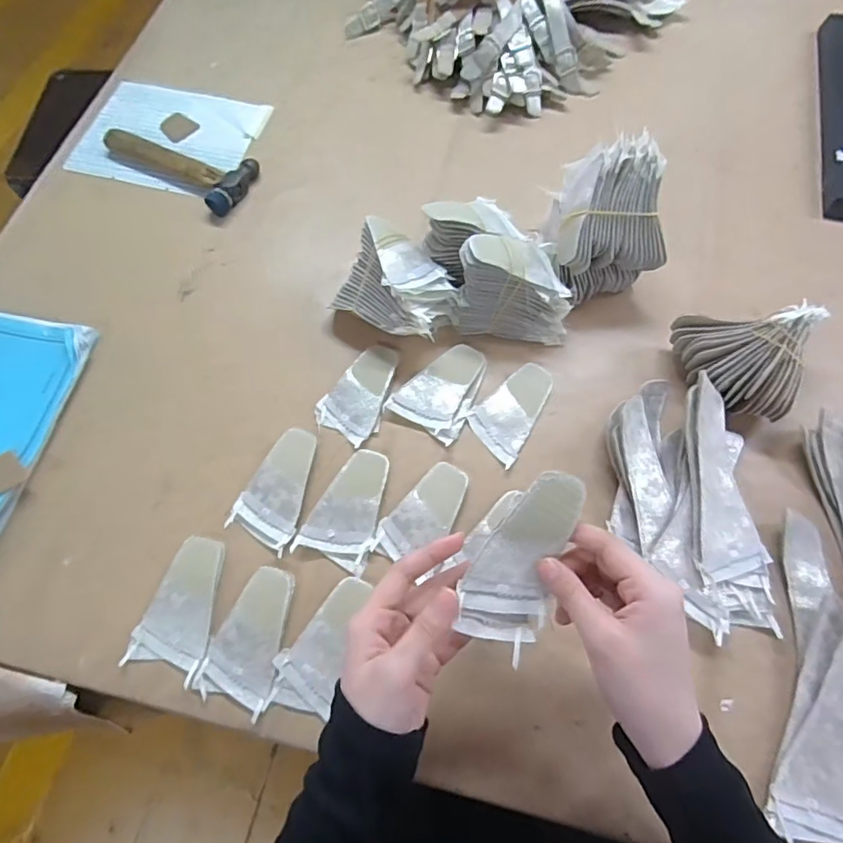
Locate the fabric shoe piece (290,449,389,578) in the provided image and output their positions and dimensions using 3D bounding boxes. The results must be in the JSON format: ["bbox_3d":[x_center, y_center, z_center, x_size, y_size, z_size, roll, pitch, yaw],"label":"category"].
[{"bbox_3d":[-0.061,0.071,0.466,0.058,0.009,0.100,17,69,10],"label":"fabric shoe piece"}]

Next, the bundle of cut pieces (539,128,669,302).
[{"bbox_3d":[0.170,-0.184,0.515,0.093,0.117,0.108,-9,67,-1],"label":"bundle of cut pieces"}]

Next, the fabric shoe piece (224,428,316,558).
[{"bbox_3d":[-0.122,0.055,0.476,0.058,0.012,0.100,23,70,12],"label":"fabric shoe piece"}]

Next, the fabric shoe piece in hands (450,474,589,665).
[{"bbox_3d":[0.058,0.083,0.334,0.058,0.006,0.111,17,97,-9],"label":"fabric shoe piece in hands"}]

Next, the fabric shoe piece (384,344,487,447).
[{"bbox_3d":[0.021,-0.033,0.509,0.066,0.009,0.095,30,71,14],"label":"fabric shoe piece"}]

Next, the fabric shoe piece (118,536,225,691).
[{"bbox_3d":[-0.188,0.148,0.440,0.061,0.010,0.104,16,69,9],"label":"fabric shoe piece"}]

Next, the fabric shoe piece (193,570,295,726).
[{"bbox_3d":[-0.134,0.166,0.427,0.055,0.004,0.101,14,68,8],"label":"fabric shoe piece"}]

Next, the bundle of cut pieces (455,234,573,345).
[{"bbox_3d":[0.088,-0.129,0.510,0.103,0.086,0.073,7,67,5],"label":"bundle of cut pieces"}]

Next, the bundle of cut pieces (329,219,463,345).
[{"bbox_3d":[-0.022,-0.123,0.518,0.105,0.071,0.083,35,73,16],"label":"bundle of cut pieces"}]

